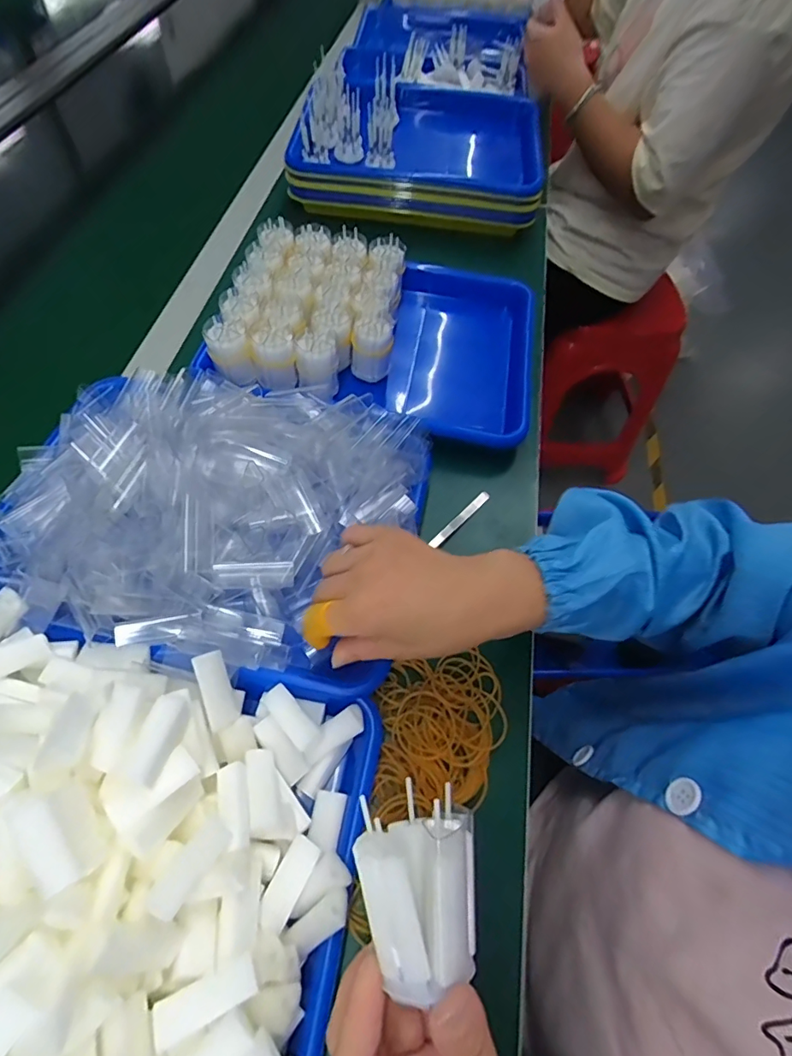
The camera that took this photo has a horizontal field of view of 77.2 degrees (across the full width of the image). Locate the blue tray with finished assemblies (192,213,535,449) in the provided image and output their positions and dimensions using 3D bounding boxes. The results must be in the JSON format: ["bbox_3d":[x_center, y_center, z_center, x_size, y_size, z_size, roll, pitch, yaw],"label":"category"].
[{"bbox_3d":[-0.008,-0.202,0.538,0.322,0.112,0.250,10,60,3],"label":"blue tray with finished assemblies"}]

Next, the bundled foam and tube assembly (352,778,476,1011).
[{"bbox_3d":[0.008,0.152,0.212,0.050,0.026,0.071,5,60,0],"label":"bundled foam and tube assembly"}]

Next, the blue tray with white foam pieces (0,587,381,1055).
[{"bbox_3d":[-0.186,0.172,0.264,0.323,0.086,0.238,13,60,5],"label":"blue tray with white foam pieces"}]

